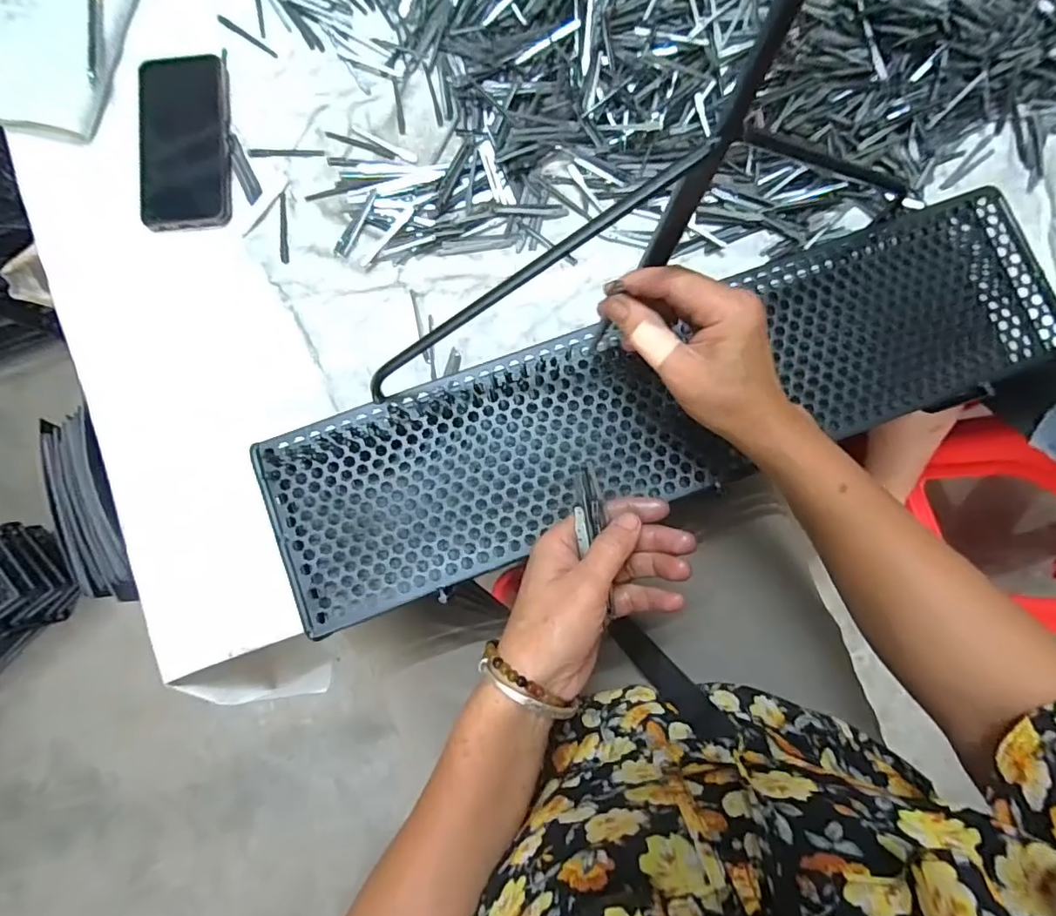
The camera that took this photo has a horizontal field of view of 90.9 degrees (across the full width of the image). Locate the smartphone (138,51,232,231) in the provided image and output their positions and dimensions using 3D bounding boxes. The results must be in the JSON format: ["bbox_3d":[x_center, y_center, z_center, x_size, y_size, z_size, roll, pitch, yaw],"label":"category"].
[{"bbox_3d":[-0.317,-0.295,0.478,0.079,0.012,0.175,-8,82,-1],"label":"smartphone"}]

